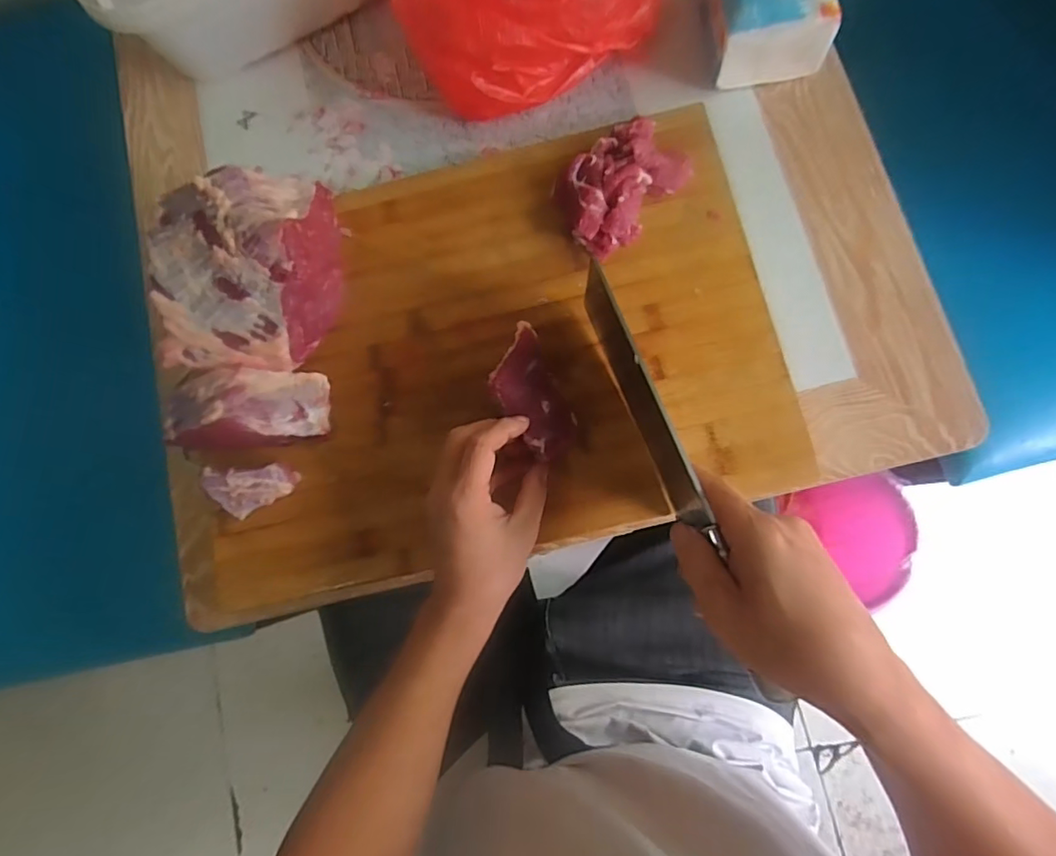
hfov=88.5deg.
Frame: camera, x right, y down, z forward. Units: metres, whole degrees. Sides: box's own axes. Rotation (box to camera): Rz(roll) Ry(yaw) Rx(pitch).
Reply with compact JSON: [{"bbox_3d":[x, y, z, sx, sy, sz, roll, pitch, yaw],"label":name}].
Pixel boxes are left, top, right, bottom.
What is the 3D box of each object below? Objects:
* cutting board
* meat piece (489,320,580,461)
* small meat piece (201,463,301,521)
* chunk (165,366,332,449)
[{"bbox_3d":[-0.042,-0.067,0.460,0.486,0.027,0.344,-13,80,2],"label":"cutting board"},{"bbox_3d":[0.002,-0.026,0.401,0.047,0.014,0.100,-22,82,0],"label":"meat piece"},{"bbox_3d":[-0.228,0.051,0.445,0.068,0.027,0.040,-7,81,3],"label":"small meat piece"},{"bbox_3d":[-0.230,-0.016,0.438,0.123,0.048,0.065,-2,81,4],"label":"chunk"}]

